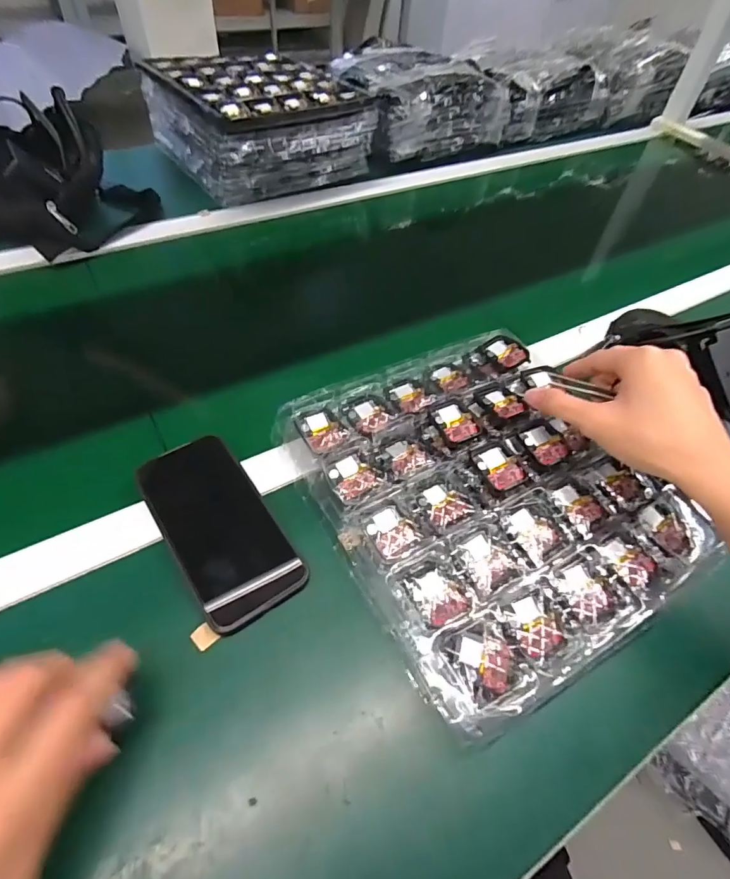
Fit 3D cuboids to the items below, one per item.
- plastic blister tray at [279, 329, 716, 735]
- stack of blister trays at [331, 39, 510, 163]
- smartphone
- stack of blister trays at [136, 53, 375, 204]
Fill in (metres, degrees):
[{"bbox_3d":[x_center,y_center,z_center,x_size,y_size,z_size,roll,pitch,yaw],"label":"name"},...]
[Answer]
[{"bbox_3d":[0.100,0.031,0.389,0.253,0.027,0.276,-22,56,-21],"label":"plastic blister tray"},{"bbox_3d":[0.081,-0.642,0.882,0.297,0.112,0.247,-27,58,-24],"label":"stack of blister trays"},{"bbox_3d":[-0.116,0.064,0.370,0.077,0.015,0.159,-25,64,-30],"label":"smartphone"},{"bbox_3d":[-0.168,-0.514,0.760,0.278,0.122,0.266,-31,60,-26],"label":"stack of blister trays"}]

